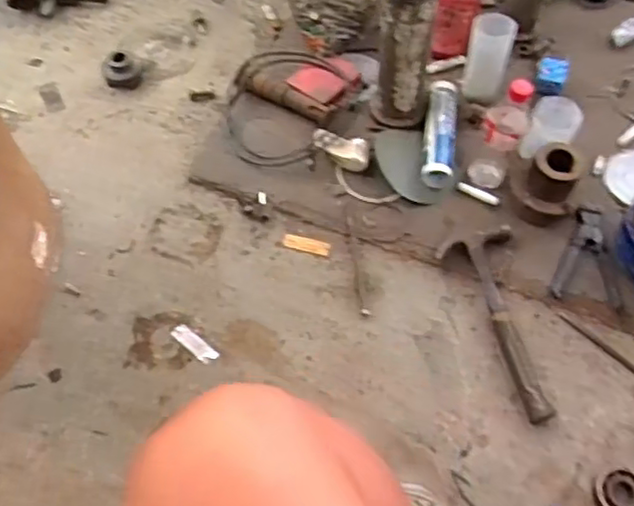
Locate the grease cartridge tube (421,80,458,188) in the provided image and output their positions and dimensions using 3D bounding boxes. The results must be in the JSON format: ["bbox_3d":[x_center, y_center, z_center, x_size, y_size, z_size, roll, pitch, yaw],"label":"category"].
[{"bbox_3d":[0.229,-0.230,1.237,0.056,0.043,0.253,8,58,3],"label":"grease cartridge tube"}]

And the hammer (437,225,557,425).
[{"bbox_3d":[0.293,0.104,1.045,0.116,0.028,0.328,-9,59,-7],"label":"hammer"}]

